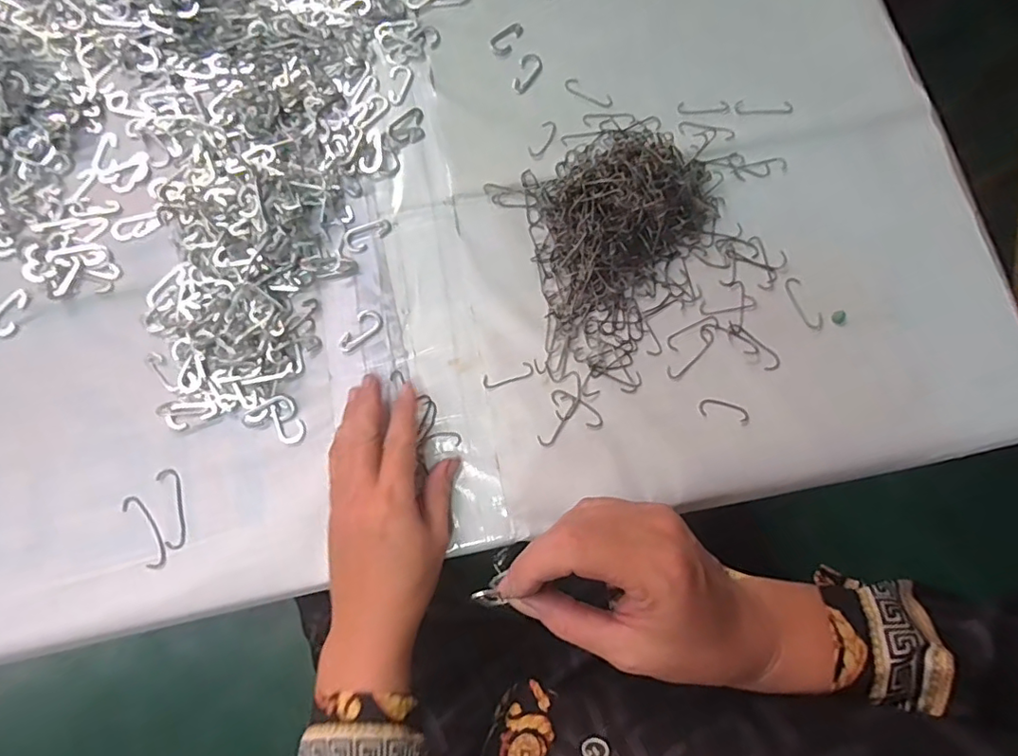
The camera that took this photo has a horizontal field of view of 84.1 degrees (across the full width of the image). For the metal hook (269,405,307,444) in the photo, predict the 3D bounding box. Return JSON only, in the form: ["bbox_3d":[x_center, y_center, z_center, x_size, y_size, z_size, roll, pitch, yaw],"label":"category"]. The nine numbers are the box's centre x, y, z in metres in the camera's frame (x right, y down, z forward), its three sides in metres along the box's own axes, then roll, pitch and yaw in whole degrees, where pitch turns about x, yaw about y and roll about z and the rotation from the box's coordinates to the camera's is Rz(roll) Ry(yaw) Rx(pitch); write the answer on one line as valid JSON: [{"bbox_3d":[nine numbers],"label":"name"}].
[{"bbox_3d":[-0.154,0.031,0.393,0.020,0.004,0.031,-22,77,-5],"label":"metal hook"}]

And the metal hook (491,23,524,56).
[{"bbox_3d":[0.000,-0.283,0.469,0.033,0.004,0.020,-39,80,-8],"label":"metal hook"}]

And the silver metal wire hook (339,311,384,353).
[{"bbox_3d":[-0.109,-0.035,0.409,0.037,0.004,0.019,-44,80,-9],"label":"silver metal wire hook"}]

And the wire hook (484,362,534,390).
[{"bbox_3d":[-0.001,-0.002,0.401,0.037,0.004,0.011,-17,77,-4],"label":"wire hook"}]

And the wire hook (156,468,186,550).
[{"bbox_3d":[-0.227,0.088,0.380,0.014,0.004,0.054,-16,77,-4],"label":"wire hook"}]

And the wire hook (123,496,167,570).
[{"bbox_3d":[-0.242,0.102,0.375,0.015,0.004,0.053,-31,78,-7],"label":"wire hook"}]

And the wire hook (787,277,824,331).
[{"bbox_3d":[0.217,-0.055,0.415,0.013,0.004,0.043,-23,78,-5],"label":"wire hook"}]

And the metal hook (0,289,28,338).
[{"bbox_3d":[-0.367,-0.048,0.412,0.019,0.006,0.036,17,77,4],"label":"metal hook"}]

